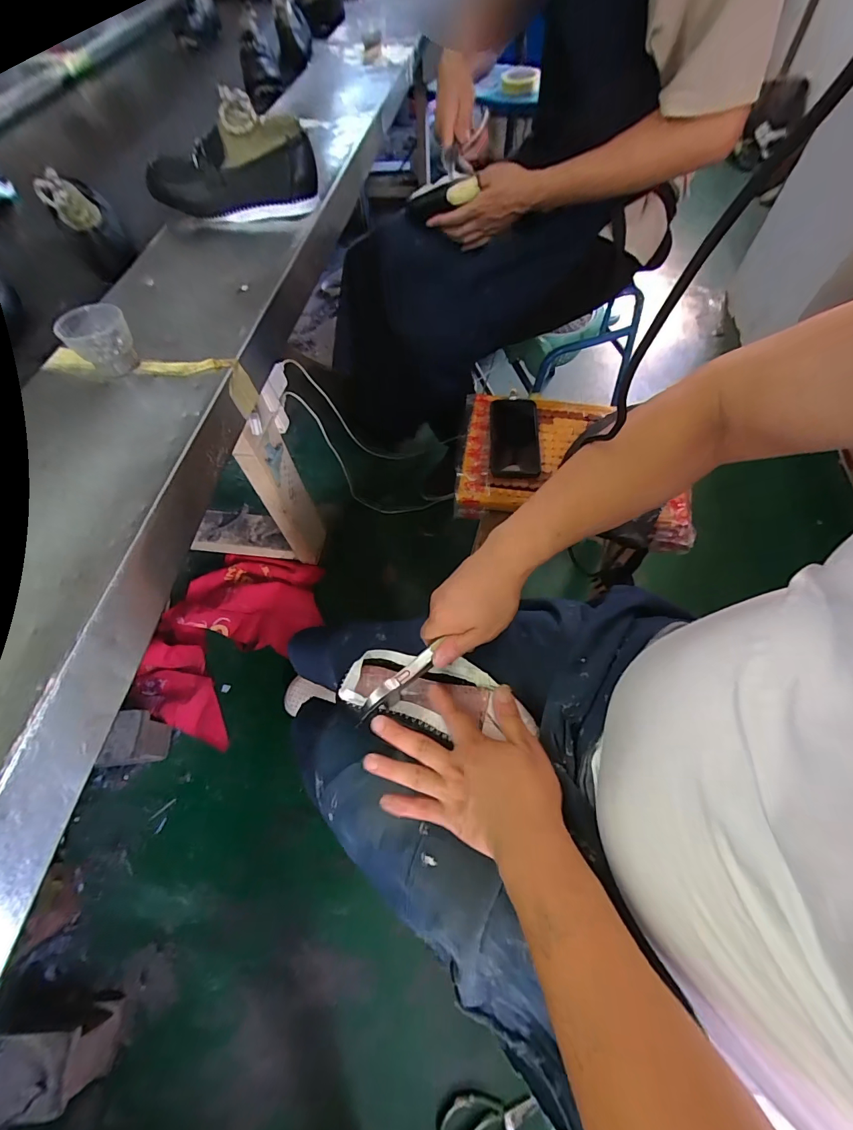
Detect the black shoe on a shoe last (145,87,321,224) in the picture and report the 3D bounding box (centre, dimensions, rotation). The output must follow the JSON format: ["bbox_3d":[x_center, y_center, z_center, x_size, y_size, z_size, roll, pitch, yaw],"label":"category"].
[{"bbox_3d":[-0.293,-0.586,0.615,0.246,0.105,0.080,7,63,6],"label":"black shoe on a shoe last"}]

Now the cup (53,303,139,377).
[{"bbox_3d":[-0.351,-0.243,0.458,0.061,0.051,0.057,-1,62,2],"label":"cup"}]

